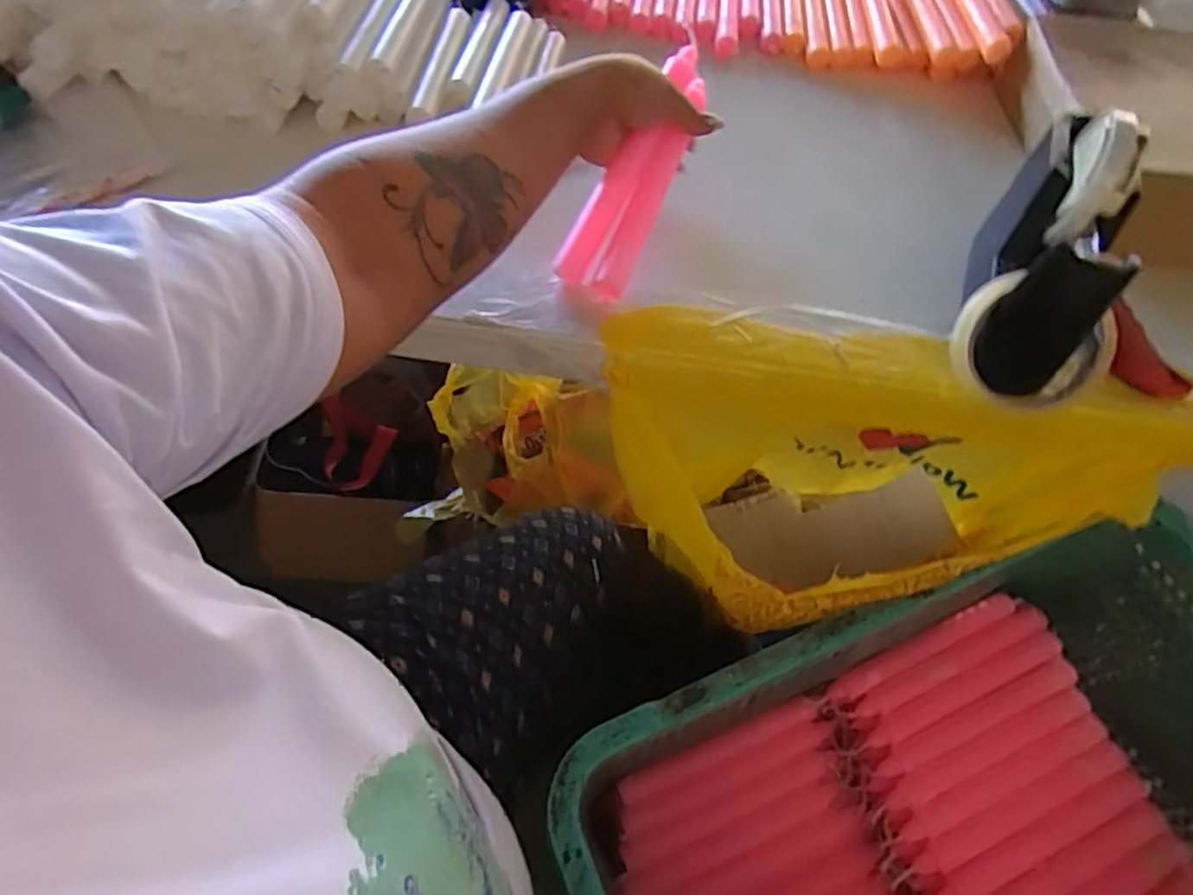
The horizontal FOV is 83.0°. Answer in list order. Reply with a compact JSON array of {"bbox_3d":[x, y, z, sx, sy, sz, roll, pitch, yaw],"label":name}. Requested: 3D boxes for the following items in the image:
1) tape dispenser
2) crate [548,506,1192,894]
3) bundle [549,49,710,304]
[{"bbox_3d":[0.288,-0.117,0.412,0.090,0.087,0.187,14,96,6],"label":"tape dispenser"},{"bbox_3d":[0.276,0.304,0.490,0.546,0.239,0.352,-18,59,-15],"label":"crate"},{"bbox_3d":[0.034,-0.200,0.491,0.048,0.036,0.207,23,77,11],"label":"bundle"}]

